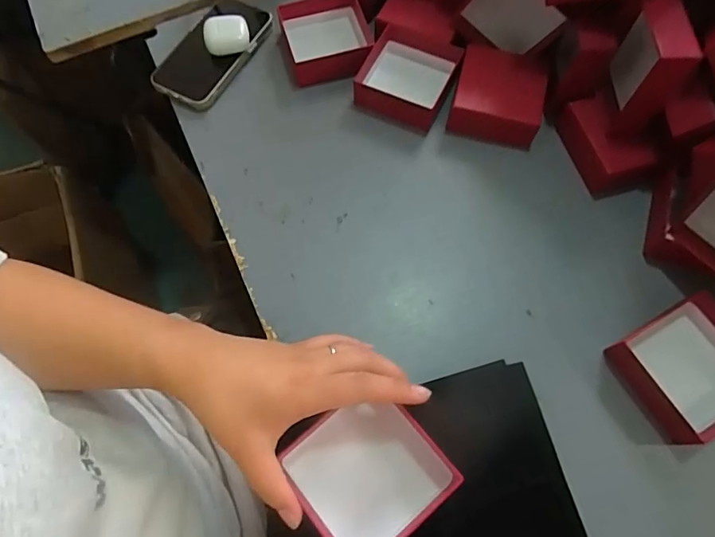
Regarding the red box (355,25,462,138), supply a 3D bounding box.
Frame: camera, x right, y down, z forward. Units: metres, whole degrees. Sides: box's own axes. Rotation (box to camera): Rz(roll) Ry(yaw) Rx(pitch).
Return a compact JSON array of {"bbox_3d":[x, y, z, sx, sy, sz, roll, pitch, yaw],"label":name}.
[{"bbox_3d":[0.052,-0.201,0.478,0.092,0.033,0.101,23,70,10],"label":"red box"}]

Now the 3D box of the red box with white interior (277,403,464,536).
[{"bbox_3d":[0.007,0.134,0.302,0.092,0.028,0.088,-38,72,-11],"label":"red box with white interior"}]

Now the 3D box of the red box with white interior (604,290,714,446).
[{"bbox_3d":[0.266,0.081,0.366,0.091,0.035,0.086,-29,70,-10],"label":"red box with white interior"}]

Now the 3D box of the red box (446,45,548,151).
[{"bbox_3d":[0.142,-0.174,0.467,0.090,0.033,0.100,15,69,8],"label":"red box"}]

